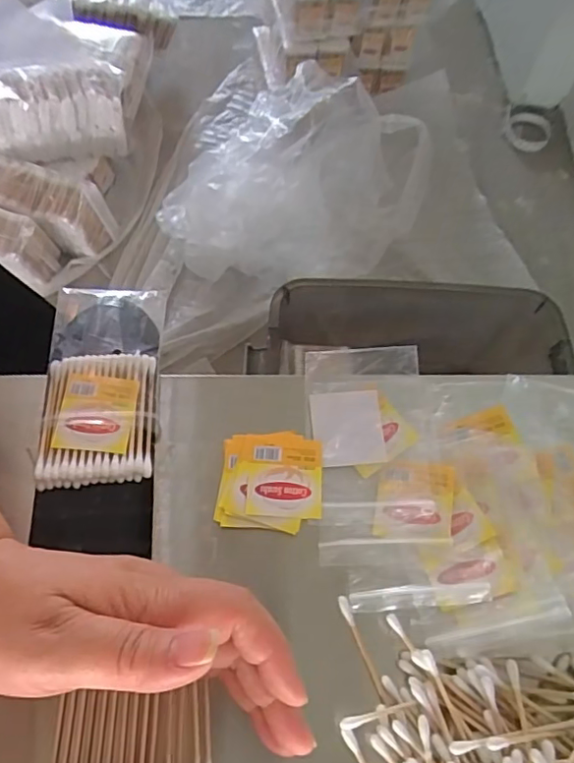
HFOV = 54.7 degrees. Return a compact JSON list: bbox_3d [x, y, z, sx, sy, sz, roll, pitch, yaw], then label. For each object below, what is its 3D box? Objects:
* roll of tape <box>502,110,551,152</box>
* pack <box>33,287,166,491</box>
[{"bbox_3d":[0.467,-0.489,1.078,0.087,0.019,0.098,23,68,6],"label":"roll of tape"},{"bbox_3d":[-0.105,-0.003,0.318,0.061,0.014,0.125,-3,67,-5],"label":"pack"}]

